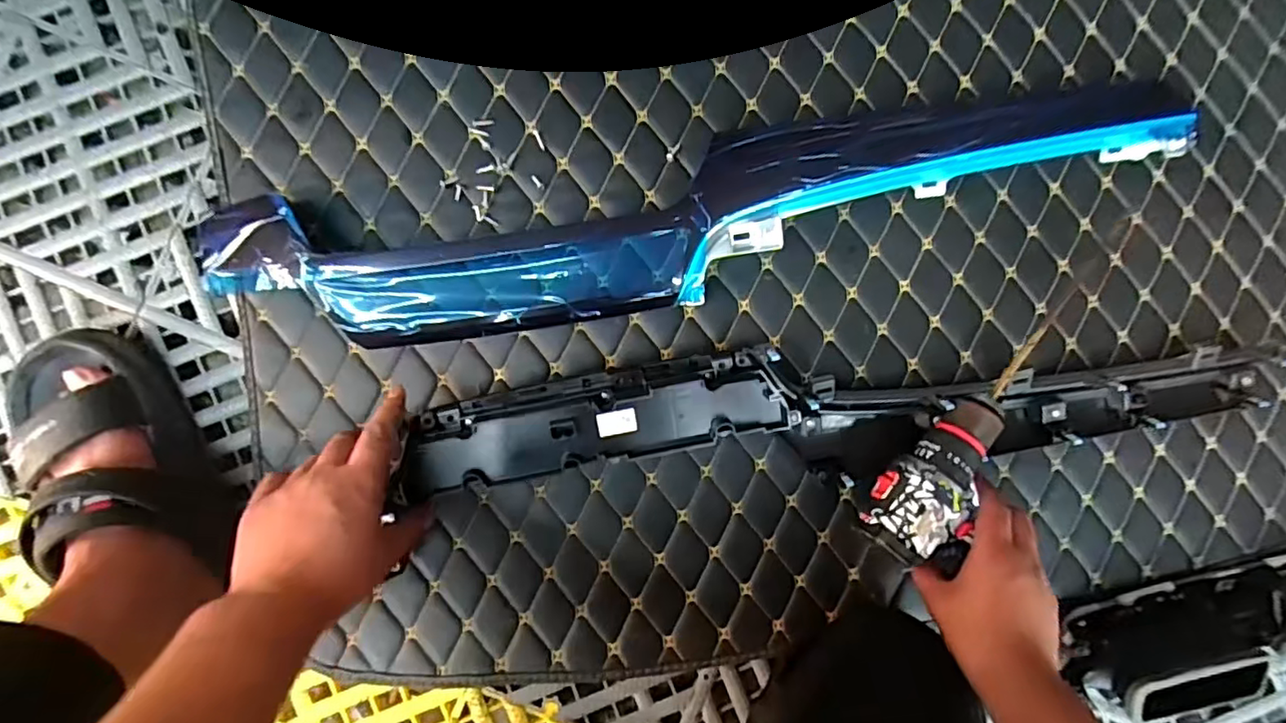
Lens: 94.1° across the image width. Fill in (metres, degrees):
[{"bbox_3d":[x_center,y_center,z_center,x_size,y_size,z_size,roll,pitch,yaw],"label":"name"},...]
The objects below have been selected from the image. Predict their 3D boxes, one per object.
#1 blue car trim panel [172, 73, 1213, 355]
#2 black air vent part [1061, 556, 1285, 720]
[{"bbox_3d":[0.058,-0.128,0.512,0.890,0.059,0.141,-10,90,-2],"label":"blue car trim panel"},{"bbox_3d":[0.529,0.232,0.519,0.319,0.080,0.078,-13,90,-2],"label":"black air vent part"}]

